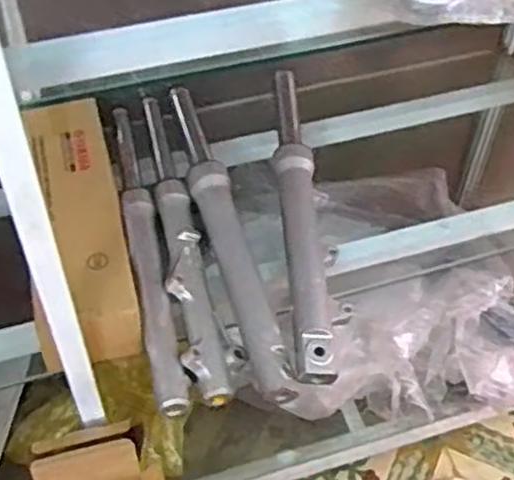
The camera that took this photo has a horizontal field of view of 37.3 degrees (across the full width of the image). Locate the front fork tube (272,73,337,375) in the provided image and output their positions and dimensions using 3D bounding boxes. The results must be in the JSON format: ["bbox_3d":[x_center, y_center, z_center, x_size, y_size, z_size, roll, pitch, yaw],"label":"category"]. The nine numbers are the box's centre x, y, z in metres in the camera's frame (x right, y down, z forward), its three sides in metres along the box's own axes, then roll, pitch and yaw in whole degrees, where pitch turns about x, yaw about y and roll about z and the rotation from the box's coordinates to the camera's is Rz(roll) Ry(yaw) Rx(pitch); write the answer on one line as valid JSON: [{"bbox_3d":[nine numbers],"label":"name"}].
[{"bbox_3d":[0.050,-0.043,0.930,0.047,0.047,0.462,-1,50,-3],"label":"front fork tube"}]

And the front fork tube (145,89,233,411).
[{"bbox_3d":[-0.092,-0.009,0.896,0.045,0.040,0.437,-9,51,-9],"label":"front fork tube"}]

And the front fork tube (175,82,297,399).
[{"bbox_3d":[-0.040,-0.017,0.913,0.057,0.046,0.466,-11,51,-10],"label":"front fork tube"}]

